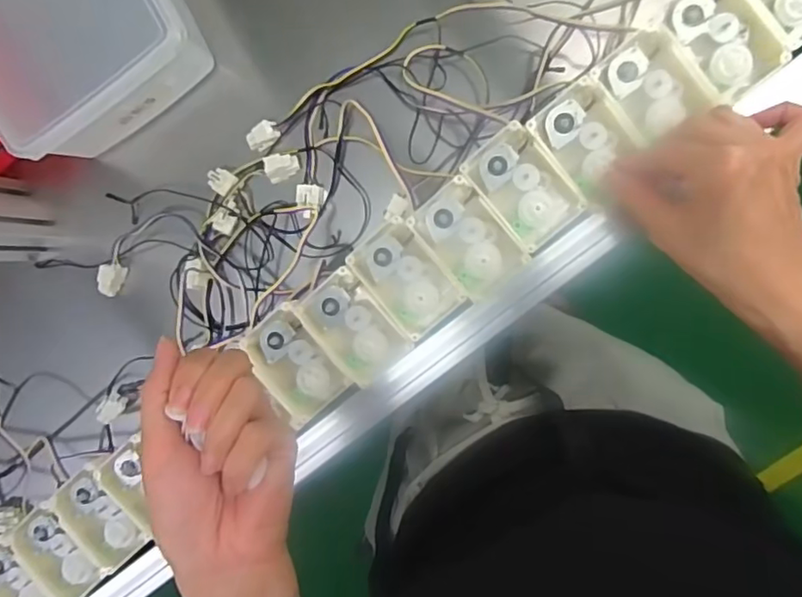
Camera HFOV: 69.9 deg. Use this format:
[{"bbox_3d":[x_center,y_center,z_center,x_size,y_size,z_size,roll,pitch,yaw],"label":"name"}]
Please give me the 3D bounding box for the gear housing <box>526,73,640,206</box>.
[{"bbox_3d":[0.125,-0.105,0.390,0.054,0.021,0.070,-36,89,8],"label":"gear housing"}]

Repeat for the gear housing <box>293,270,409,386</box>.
[{"bbox_3d":[-0.034,0.020,0.412,0.047,0.020,0.076,-39,88,8],"label":"gear housing"}]

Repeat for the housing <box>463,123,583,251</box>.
[{"bbox_3d":[0.083,-0.077,0.393,0.050,0.018,0.076,-39,88,8],"label":"housing"}]

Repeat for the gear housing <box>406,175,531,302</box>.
[{"bbox_3d":[0.047,-0.040,0.401,0.050,0.021,0.073,-39,88,8],"label":"gear housing"}]

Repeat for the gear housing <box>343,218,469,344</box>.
[{"bbox_3d":[0.003,-0.014,0.408,0.050,0.016,0.076,-40,88,8],"label":"gear housing"}]

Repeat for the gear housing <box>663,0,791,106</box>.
[{"bbox_3d":[0.210,-0.169,0.384,0.053,0.036,0.077,-40,88,8],"label":"gear housing"}]

